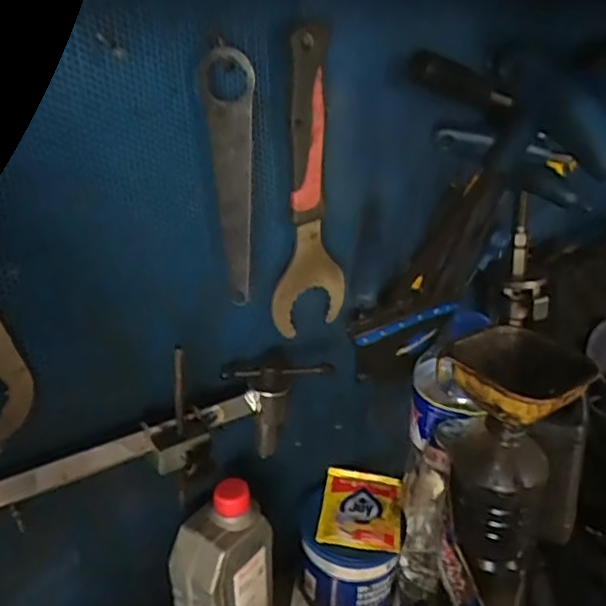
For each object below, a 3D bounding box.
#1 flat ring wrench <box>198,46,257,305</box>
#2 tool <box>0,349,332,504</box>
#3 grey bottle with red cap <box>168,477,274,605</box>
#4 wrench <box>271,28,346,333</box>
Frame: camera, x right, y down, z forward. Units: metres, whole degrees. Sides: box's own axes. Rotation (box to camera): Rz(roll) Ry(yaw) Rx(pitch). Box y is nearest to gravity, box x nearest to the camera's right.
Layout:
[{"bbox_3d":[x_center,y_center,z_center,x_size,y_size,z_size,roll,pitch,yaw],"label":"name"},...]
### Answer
[{"bbox_3d":[-0.050,-0.086,0.453,0.039,0.183,0.006,11,30,22],"label":"flat ring wrench"},{"bbox_3d":[-0.159,0.117,0.443,0.432,0.112,0.061,-19,32,-31],"label":"tool"},{"bbox_3d":[-0.071,0.239,0.552,0.054,0.165,0.074,17,32,33],"label":"grey bottle with red cap"},{"bbox_3d":[0.007,-0.092,0.502,0.065,0.237,0.017,-21,33,-34],"label":"wrench"}]

